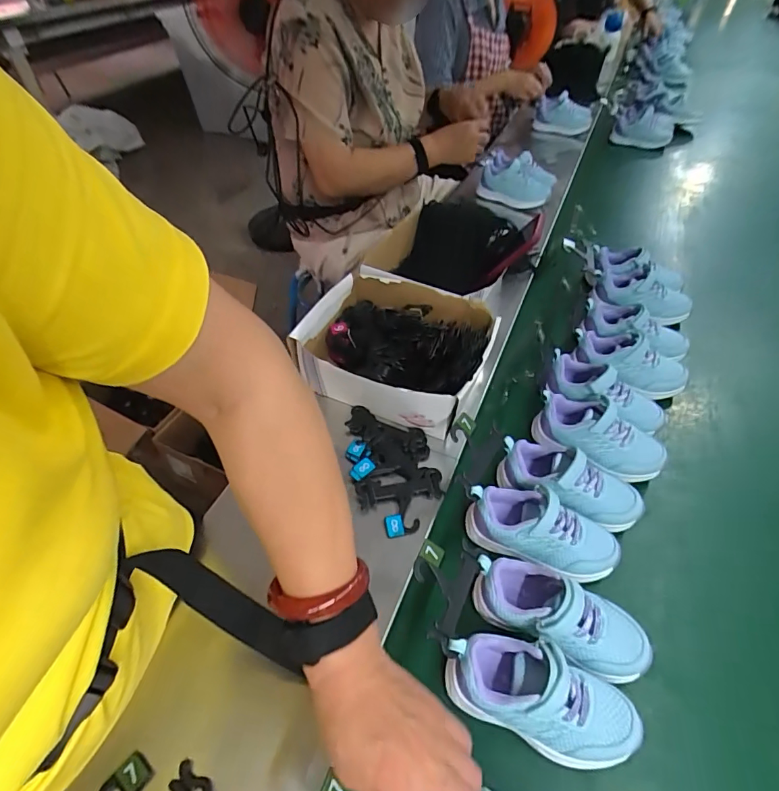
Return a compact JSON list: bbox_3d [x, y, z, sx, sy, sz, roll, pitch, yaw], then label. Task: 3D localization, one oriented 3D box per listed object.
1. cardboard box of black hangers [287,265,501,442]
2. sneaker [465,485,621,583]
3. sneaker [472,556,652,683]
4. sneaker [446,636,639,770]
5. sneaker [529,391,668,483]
[{"bbox_3d":[0.012,-0.062,0.639,0.242,0.099,0.206,17,49,10],"label":"cardboard box of black hangers"},{"bbox_3d":[0.167,0.155,0.508,0.165,0.068,0.078,21,50,14],"label":"sneaker"},{"bbox_3d":[0.163,0.218,0.449,0.166,0.076,0.071,20,49,13],"label":"sneaker"},{"bbox_3d":[0.132,0.268,0.408,0.166,0.072,0.071,20,49,13],"label":"sneaker"},{"bbox_3d":[0.269,0.058,0.598,0.162,0.071,0.077,28,52,19],"label":"sneaker"}]

